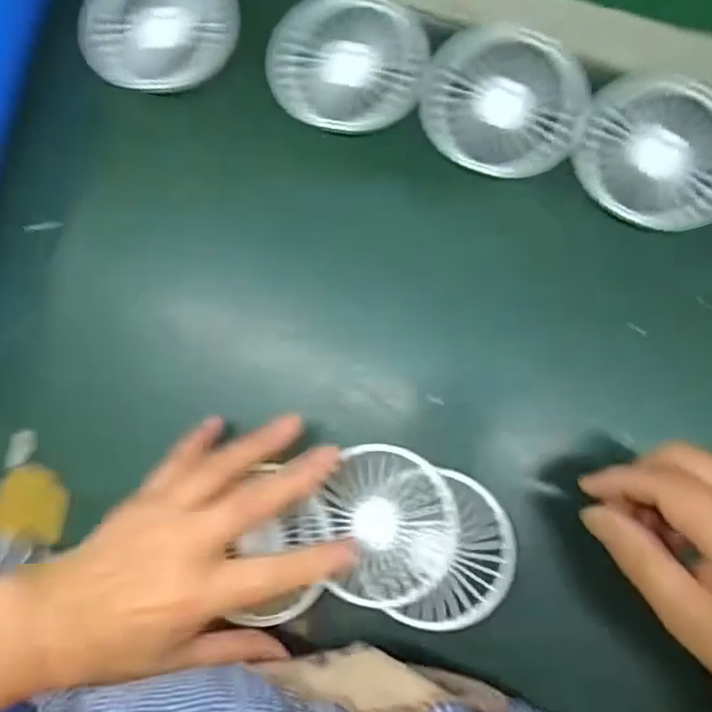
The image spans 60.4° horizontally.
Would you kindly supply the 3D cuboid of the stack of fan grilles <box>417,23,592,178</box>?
[{"bbox_3d":[0.089,-0.155,0.372,0.098,0.013,0.085,23,89,6],"label":"stack of fan grilles"}]

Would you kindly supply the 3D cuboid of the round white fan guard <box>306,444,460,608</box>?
[{"bbox_3d":[0.016,0.096,0.344,0.082,0.011,0.084,0,86,5],"label":"round white fan guard"}]

